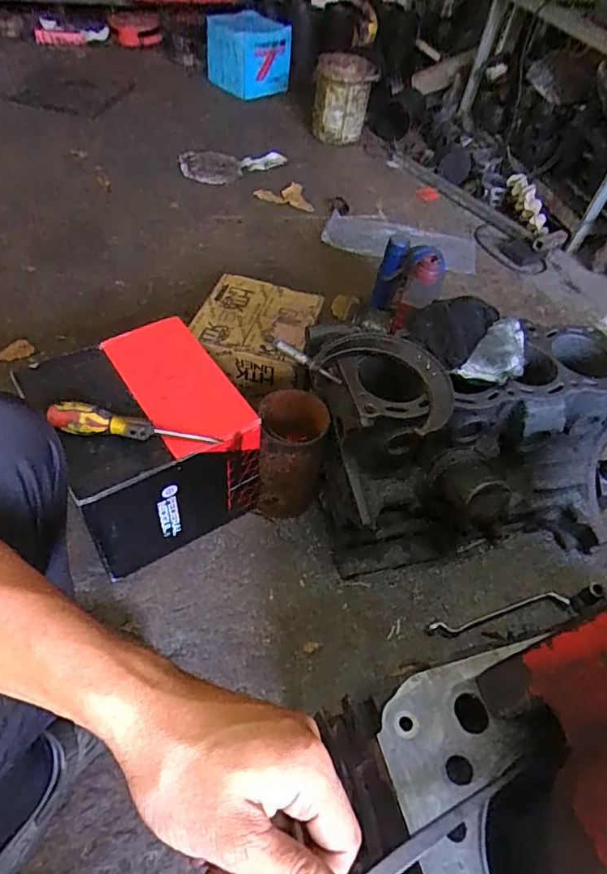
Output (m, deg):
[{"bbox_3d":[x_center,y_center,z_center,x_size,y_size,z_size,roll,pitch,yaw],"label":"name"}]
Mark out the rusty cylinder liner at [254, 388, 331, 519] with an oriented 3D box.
[{"bbox_3d":[-0.018,0.030,0.764,0.089,0.183,0.092,8,51,-2],"label":"rusty cylinder liner"}]

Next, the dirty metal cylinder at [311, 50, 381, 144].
[{"bbox_3d":[0.116,-0.985,1.551,0.174,0.209,0.174,8,51,-1],"label":"dirty metal cylinder"}]

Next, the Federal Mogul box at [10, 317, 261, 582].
[{"bbox_3d":[-0.216,0.016,0.751,0.224,0.231,0.230,-24,58,-25],"label":"Federal Mogul box"}]

